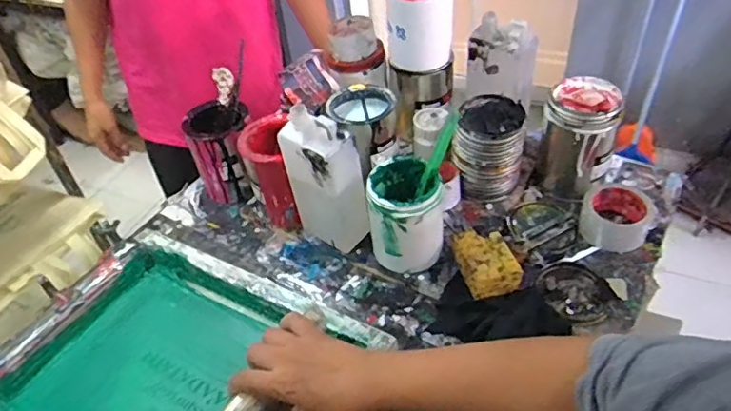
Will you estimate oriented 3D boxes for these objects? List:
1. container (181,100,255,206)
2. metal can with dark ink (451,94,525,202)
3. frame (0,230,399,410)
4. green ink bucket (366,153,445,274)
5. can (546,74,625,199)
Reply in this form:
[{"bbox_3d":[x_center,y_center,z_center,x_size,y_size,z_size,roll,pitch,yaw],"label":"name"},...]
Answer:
[{"bbox_3d":[-0.240,-0.095,0.941,0.099,0.140,0.122,-15,45,-8],"label":"container"},{"bbox_3d":[0.194,-0.095,0.862,0.102,0.146,0.106,-4,44,4],"label":"metal can with dark ink"},{"bbox_3d":[-0.236,0.213,0.686,0.444,0.056,0.381,19,50,25],"label":"frame"},{"bbox_3d":[0.059,0.015,0.778,0.098,0.161,0.117,7,46,14],"label":"green ink bucket"},{"bbox_3d":[0.336,-0.106,0.860,0.099,0.162,0.108,-4,44,4],"label":"can"}]

